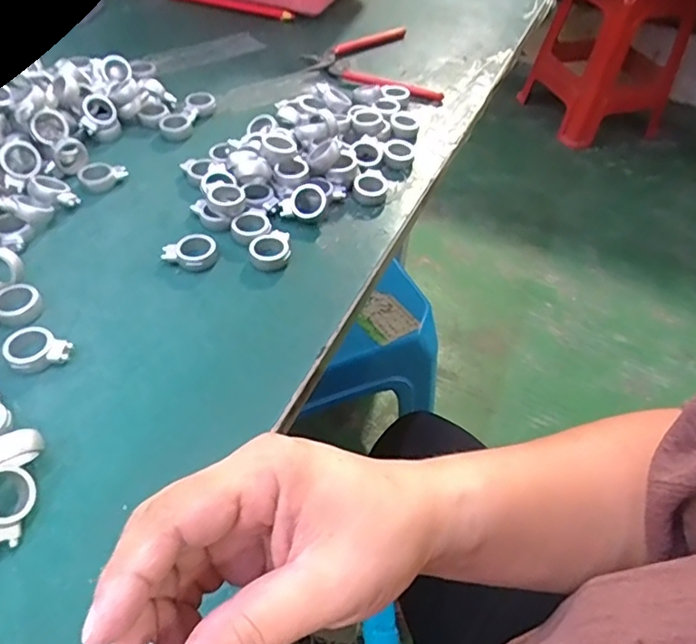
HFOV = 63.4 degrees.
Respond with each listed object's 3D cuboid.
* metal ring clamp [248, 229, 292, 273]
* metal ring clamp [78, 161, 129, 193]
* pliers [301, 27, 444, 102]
[{"bbox_3d":[-0.051,-0.047,0.371,0.026,0.009,0.032,-3,49,-6],"label":"metal ring clamp"},{"bbox_3d":[-0.181,-0.107,0.418,0.031,0.012,0.024,-6,49,-9],"label":"metal ring clamp"},{"bbox_3d":[0.019,-0.248,0.546,0.110,0.015,0.122,-9,50,-11],"label":"pliers"}]

